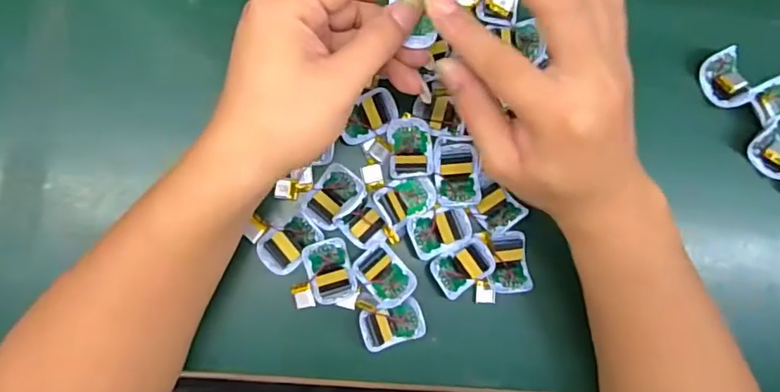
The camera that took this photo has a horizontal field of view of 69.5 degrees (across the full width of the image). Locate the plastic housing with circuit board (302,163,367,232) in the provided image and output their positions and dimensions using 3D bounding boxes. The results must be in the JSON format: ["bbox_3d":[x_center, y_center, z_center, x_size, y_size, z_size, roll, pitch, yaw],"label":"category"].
[{"bbox_3d":[-0.038,0.001,0.377,0.030,0.019,0.041,41,82,-3],"label":"plastic housing with circuit board"}]

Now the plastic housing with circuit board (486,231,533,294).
[{"bbox_3d":[0.084,0.046,0.394,0.029,0.014,0.041,-6,87,-7],"label":"plastic housing with circuit board"}]

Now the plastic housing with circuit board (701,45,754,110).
[{"bbox_3d":[0.253,-0.087,0.425,0.031,0.007,0.043,-26,96,8],"label":"plastic housing with circuit board"}]

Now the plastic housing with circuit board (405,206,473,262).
[{"bbox_3d":[0.035,0.024,0.390,0.044,0.009,0.030,-25,89,-8],"label":"plastic housing with circuit board"}]

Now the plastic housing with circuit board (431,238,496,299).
[{"bbox_3d":[0.052,0.050,0.390,0.043,0.010,0.029,-29,90,-8],"label":"plastic housing with circuit board"}]

